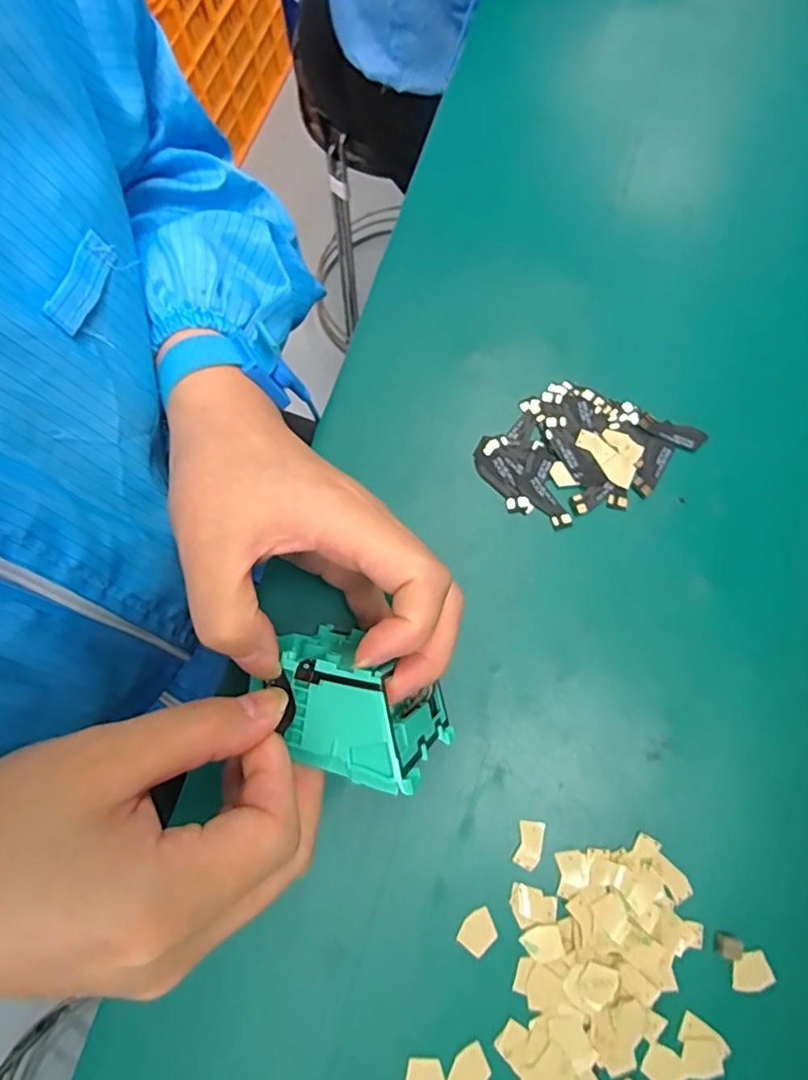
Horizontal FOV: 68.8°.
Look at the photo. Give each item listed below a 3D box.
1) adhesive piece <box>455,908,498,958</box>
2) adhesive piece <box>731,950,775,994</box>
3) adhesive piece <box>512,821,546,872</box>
[{"bbox_3d":[0.033,0.172,0.257,0.014,0.004,0.018,37,74,11],"label":"adhesive piece"},{"bbox_3d":[0.149,0.186,0.253,0.018,0.004,0.015,-5,71,-3],"label":"adhesive piece"},{"bbox_3d":[0.057,0.138,0.267,0.012,0.004,0.020,14,71,4],"label":"adhesive piece"}]

